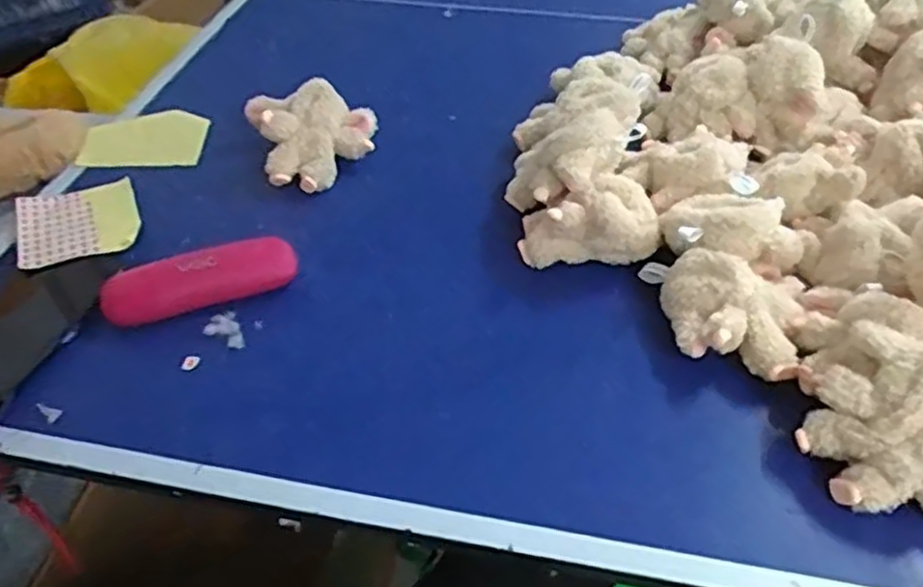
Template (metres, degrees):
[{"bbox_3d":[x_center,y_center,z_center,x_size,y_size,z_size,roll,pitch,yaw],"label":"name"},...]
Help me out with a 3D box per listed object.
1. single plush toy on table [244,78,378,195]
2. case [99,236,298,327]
[{"bbox_3d":[-0.144,-0.162,0.729,0.119,0.058,0.113,-1,46,1],"label":"single plush toy on table"},{"bbox_3d":[-0.211,-0.011,0.590,0.152,0.037,0.043,-16,47,-14],"label":"case"}]

